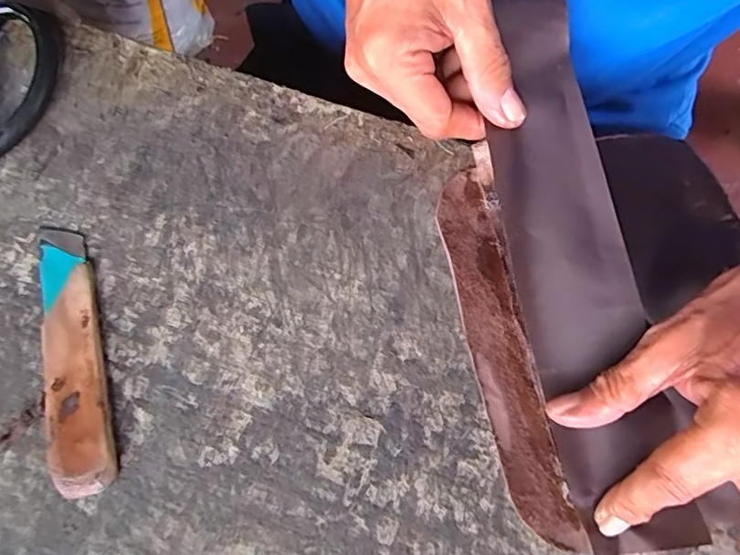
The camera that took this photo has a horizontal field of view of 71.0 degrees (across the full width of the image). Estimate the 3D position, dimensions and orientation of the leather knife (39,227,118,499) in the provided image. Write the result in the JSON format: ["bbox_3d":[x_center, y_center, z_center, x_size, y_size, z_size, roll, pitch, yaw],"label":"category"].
[{"bbox_3d":[-0.145,0.037,0.252,0.029,0.006,0.130,-13,76,-3],"label":"leather knife"}]

